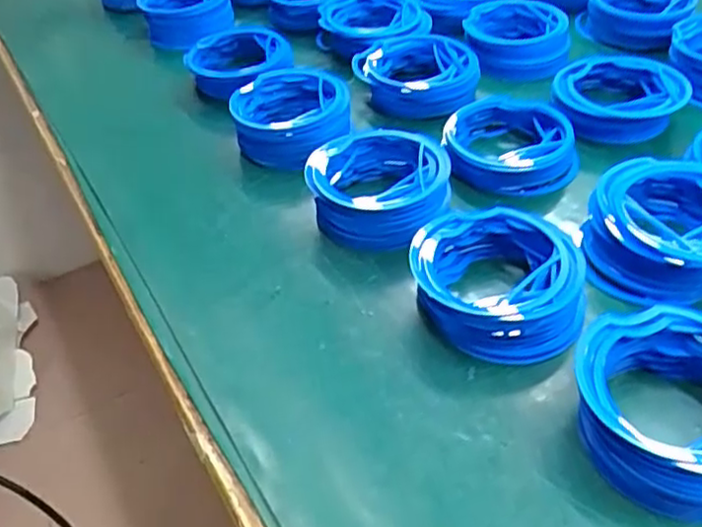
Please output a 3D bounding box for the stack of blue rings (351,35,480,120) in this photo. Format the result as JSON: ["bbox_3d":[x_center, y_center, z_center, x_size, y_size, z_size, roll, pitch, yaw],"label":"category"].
[{"bbox_3d":[0.059,-0.167,0.602,0.102,0.040,0.087,-13,43,-6],"label":"stack of blue rings"}]

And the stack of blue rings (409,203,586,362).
[{"bbox_3d":[0.091,0.010,0.415,0.100,0.036,0.099,-13,43,-6],"label":"stack of blue rings"}]

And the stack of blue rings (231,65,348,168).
[{"bbox_3d":[-0.049,-0.121,0.571,0.099,0.045,0.091,-2,43,6],"label":"stack of blue rings"}]

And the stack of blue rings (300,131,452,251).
[{"bbox_3d":[0.020,-0.056,0.491,0.103,0.038,0.103,4,44,11],"label":"stack of blue rings"}]

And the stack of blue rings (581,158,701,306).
[{"bbox_3d":[0.208,-0.024,0.440,0.109,0.040,0.103,1,44,9],"label":"stack of blue rings"}]

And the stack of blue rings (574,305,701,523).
[{"bbox_3d":[0.166,0.073,0.341,0.102,0.038,0.103,6,45,13],"label":"stack of blue rings"}]

